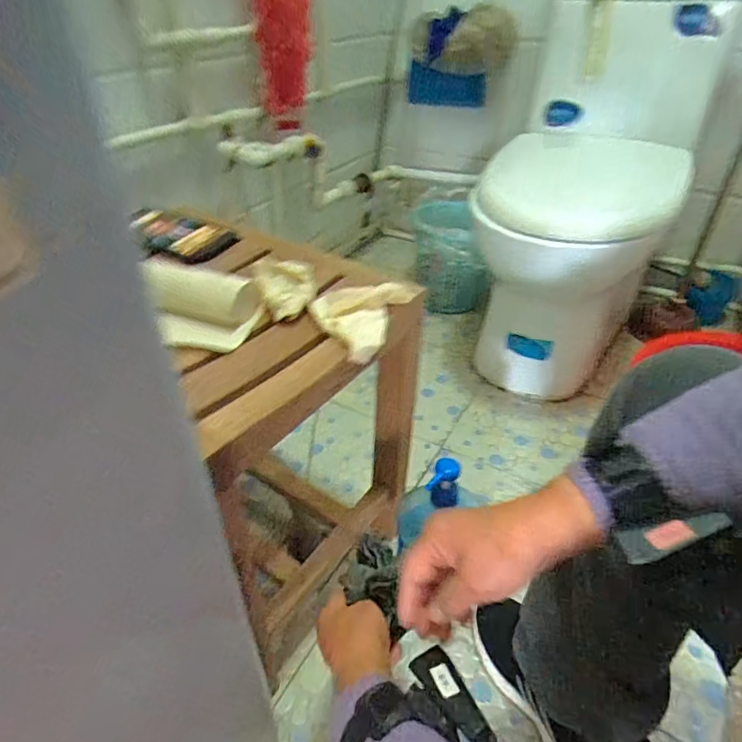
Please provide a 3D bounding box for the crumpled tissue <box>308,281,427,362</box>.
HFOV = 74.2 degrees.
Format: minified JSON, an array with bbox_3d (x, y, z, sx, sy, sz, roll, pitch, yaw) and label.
[{"bbox_3d":[-0.015,-0.062,0.502,0.088,0.035,0.113,22,43,26],"label":"crumpled tissue"}]

